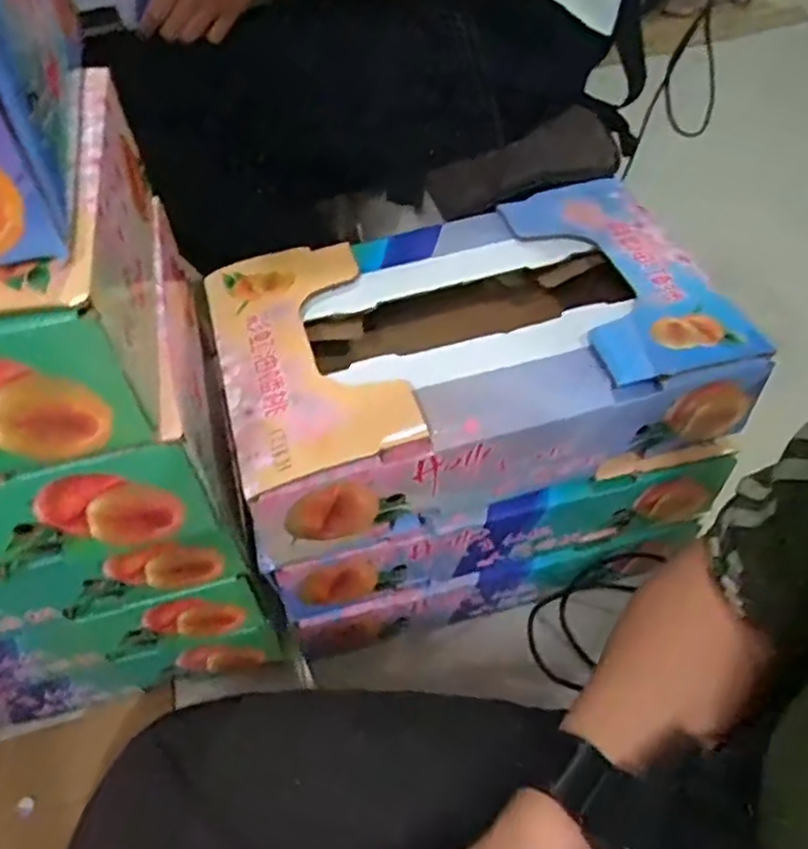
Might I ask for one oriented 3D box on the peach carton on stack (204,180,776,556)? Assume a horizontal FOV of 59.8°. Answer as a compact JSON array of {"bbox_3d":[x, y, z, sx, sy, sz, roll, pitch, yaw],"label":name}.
[{"bbox_3d":[0.051,-0.065,0.606,0.398,0.102,0.260,-14,50,-8],"label":"peach carton on stack"}]

